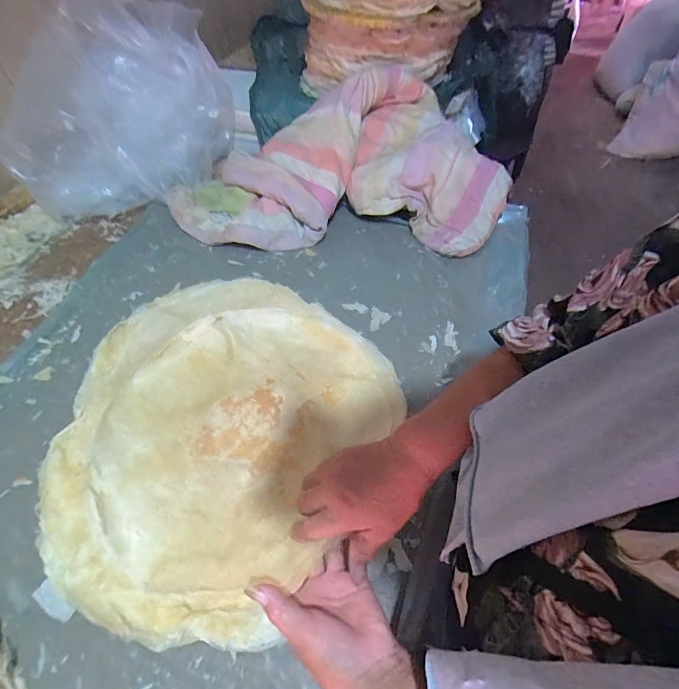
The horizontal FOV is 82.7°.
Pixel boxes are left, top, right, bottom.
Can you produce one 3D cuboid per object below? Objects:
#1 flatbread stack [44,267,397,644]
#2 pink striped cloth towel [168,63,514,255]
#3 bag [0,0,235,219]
[{"bbox_3d":[-0.160,0.088,0.501,0.474,0.070,0.444,25,56,20],"label":"flatbread stack"},{"bbox_3d":[0.001,-0.408,0.842,0.699,0.166,0.444,4,51,5],"label":"pink striped cloth towel"},{"bbox_3d":[-0.464,-0.524,0.867,0.316,0.292,0.456,8,52,8],"label":"bag"}]

